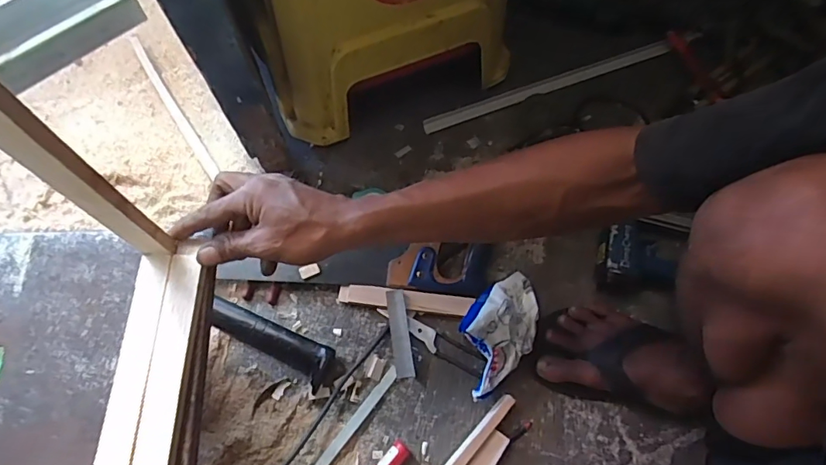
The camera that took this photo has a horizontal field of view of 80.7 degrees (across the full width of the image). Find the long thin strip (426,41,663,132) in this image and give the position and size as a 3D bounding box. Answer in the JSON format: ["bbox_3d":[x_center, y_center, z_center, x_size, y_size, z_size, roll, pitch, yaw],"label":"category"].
[{"bbox_3d":[0.223,-0.241,0.789,0.441,0.009,0.026,-21,69,-10],"label":"long thin strip"}]

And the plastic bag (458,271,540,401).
[{"bbox_3d":[0.110,0.125,0.621,0.088,0.057,0.169,35,70,12],"label":"plastic bag"}]

